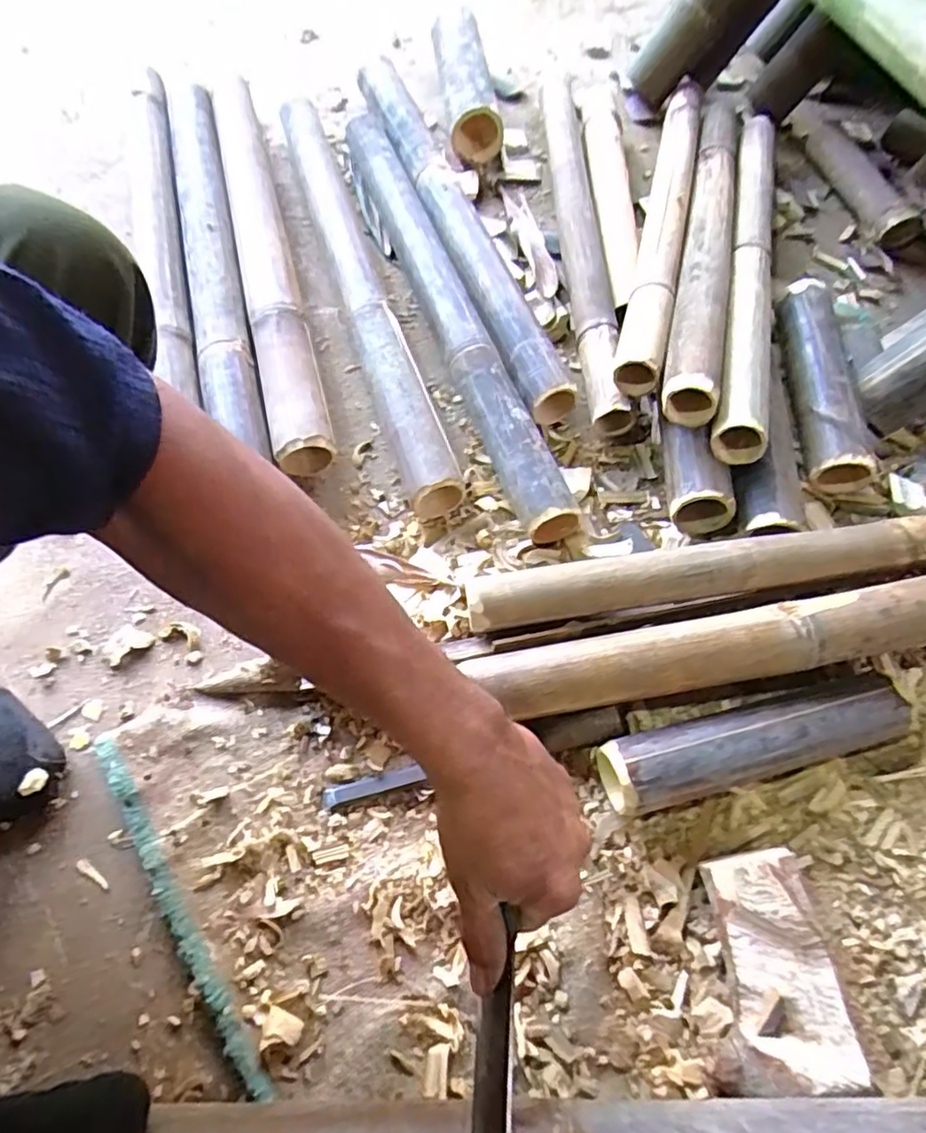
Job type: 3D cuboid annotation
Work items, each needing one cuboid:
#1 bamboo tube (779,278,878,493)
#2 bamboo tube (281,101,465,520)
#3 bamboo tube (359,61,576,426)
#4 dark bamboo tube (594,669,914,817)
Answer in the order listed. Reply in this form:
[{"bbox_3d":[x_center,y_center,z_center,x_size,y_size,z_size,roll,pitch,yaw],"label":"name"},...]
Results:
[{"bbox_3d":[0.386,-0.201,0.691,0.067,0.068,0.260,4,64,-1],"label":"bamboo tube"},{"bbox_3d":[-0.121,-0.330,0.729,0.058,0.054,0.623,-16,66,-11],"label":"bamboo tube"},{"bbox_3d":[-0.015,-0.424,0.762,0.060,0.049,0.603,-18,67,-12],"label":"bamboo tube"},{"bbox_3d":[0.234,0.141,0.512,0.251,0.055,0.058,-13,66,-10],"label":"dark bamboo tube"}]

